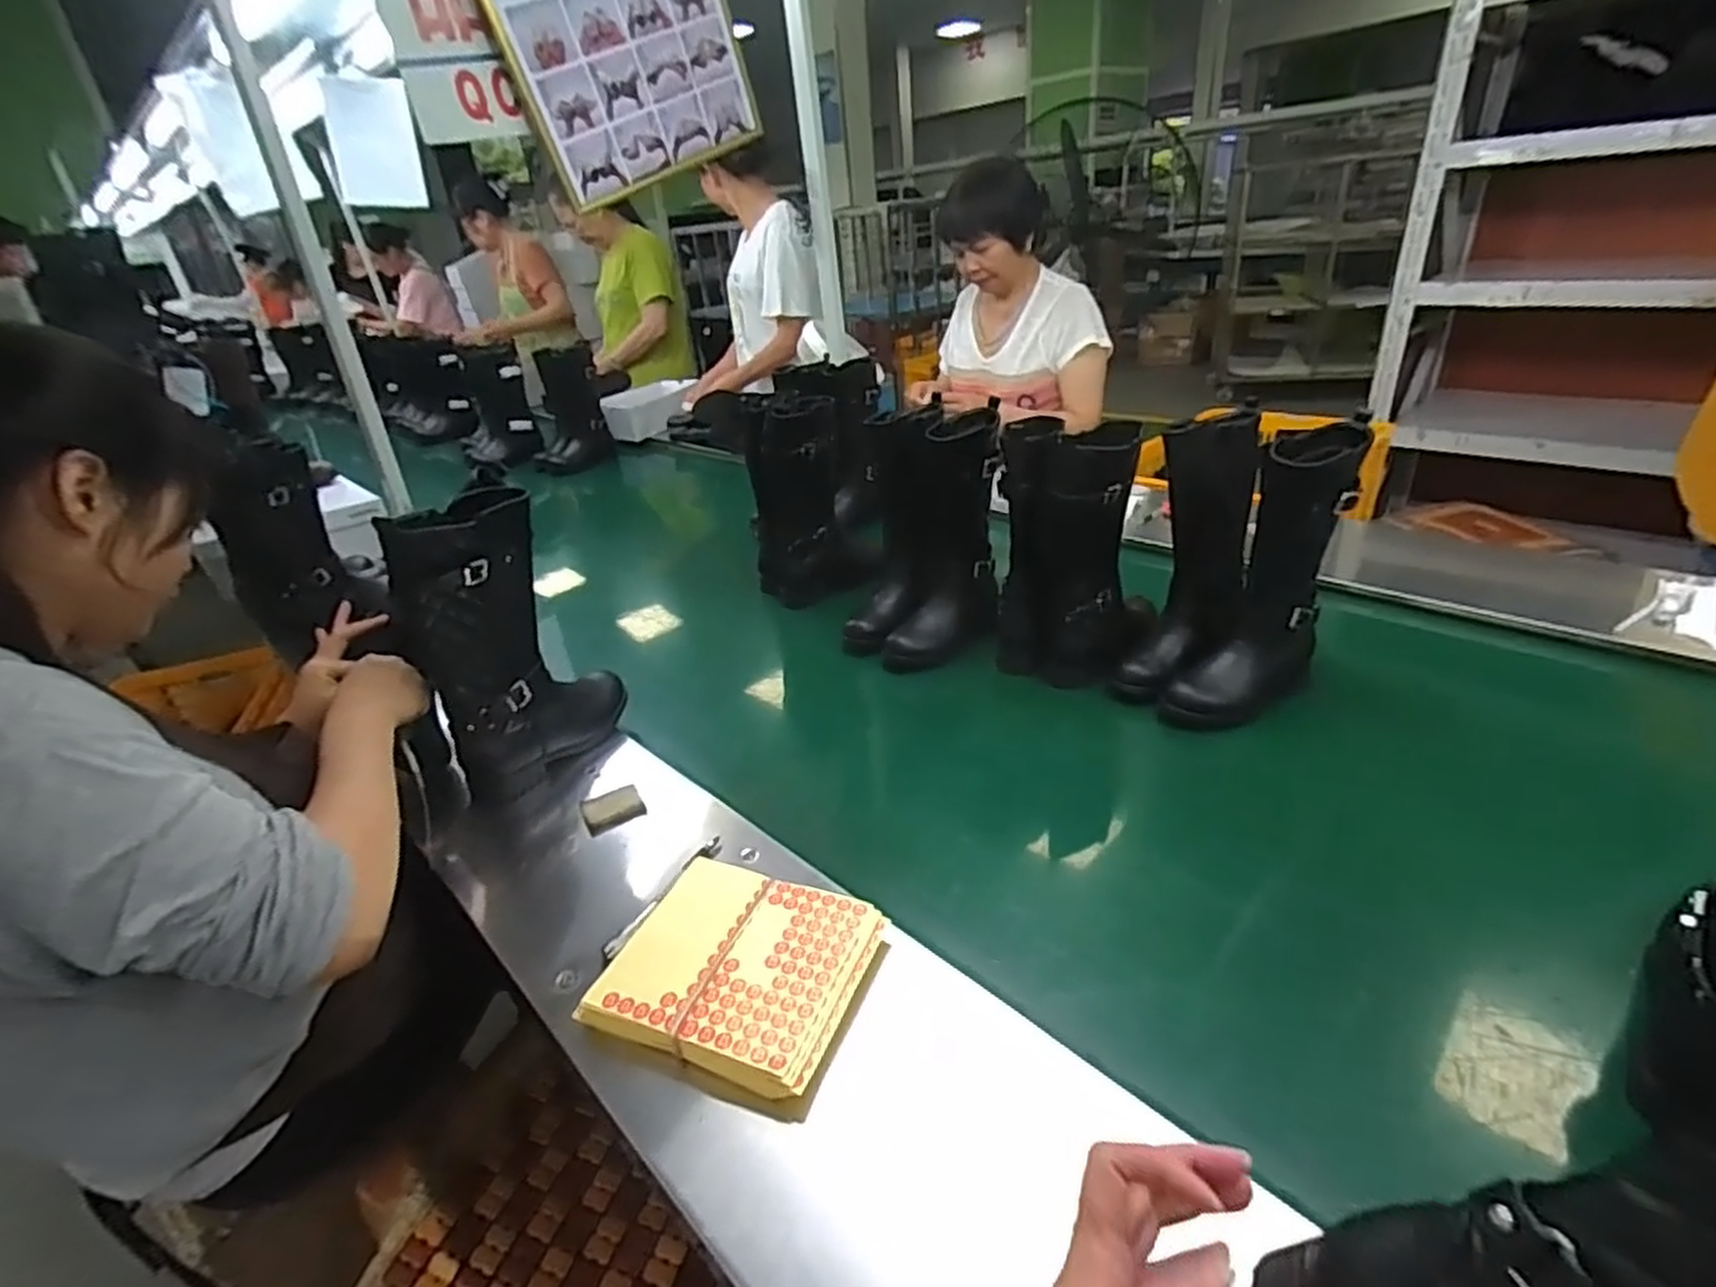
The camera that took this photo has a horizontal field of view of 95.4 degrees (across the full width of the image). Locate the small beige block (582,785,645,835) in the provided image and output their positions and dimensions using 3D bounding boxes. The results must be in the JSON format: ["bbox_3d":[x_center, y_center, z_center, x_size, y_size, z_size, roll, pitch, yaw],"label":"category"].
[{"bbox_3d":[-0.257,0.173,0.818,0.058,0.020,0.047,-20,32,-23],"label":"small beige block"}]

